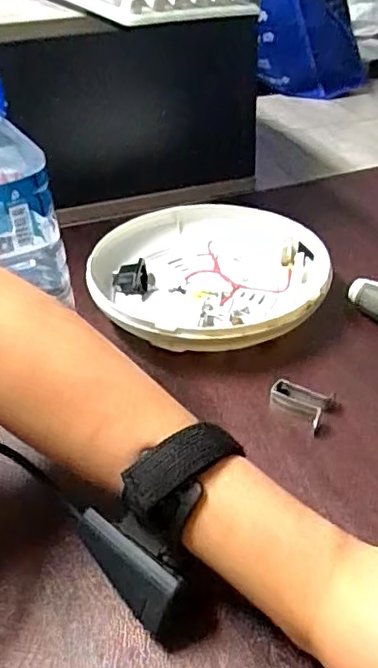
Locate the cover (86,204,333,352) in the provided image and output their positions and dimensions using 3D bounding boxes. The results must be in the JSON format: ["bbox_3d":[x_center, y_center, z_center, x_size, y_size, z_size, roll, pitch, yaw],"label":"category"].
[{"bbox_3d":[0.016,-0.054,0.520,0.198,0.040,0.206,2,37,6],"label":"cover"}]

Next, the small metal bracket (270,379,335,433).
[{"bbox_3d":[0.075,0.047,0.412,0.039,0.011,0.026,20,43,27],"label":"small metal bracket"}]

